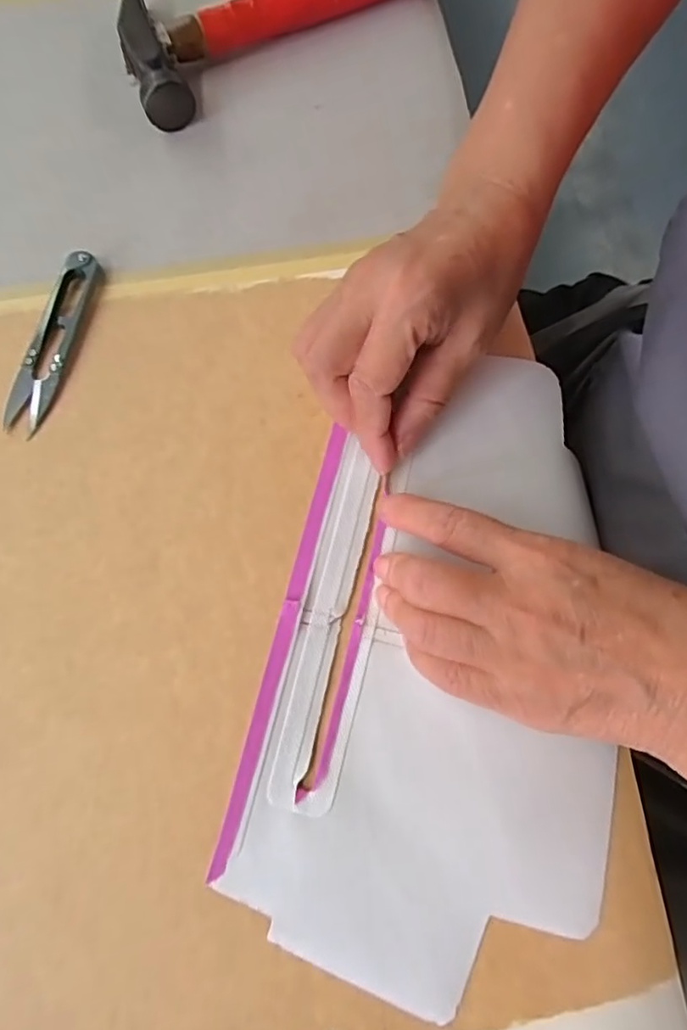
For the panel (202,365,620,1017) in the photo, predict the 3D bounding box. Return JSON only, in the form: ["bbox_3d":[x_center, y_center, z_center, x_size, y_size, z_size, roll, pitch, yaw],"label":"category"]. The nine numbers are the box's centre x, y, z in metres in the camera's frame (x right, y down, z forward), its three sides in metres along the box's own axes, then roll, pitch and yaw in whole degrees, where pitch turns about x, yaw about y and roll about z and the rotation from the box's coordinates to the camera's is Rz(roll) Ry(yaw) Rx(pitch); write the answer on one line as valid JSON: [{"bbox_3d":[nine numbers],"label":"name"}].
[{"bbox_3d":[0.051,0.059,0.272,0.159,0.009,0.288,14,77,3],"label":"panel"}]

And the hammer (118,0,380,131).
[{"bbox_3d":[-0.025,-0.323,0.353,0.245,0.031,0.087,-31,78,-7],"label":"hammer"}]

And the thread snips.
[{"bbox_3d":[-0.154,-0.092,0.305,0.021,0.011,0.101,17,77,4],"label":"thread snips"}]

